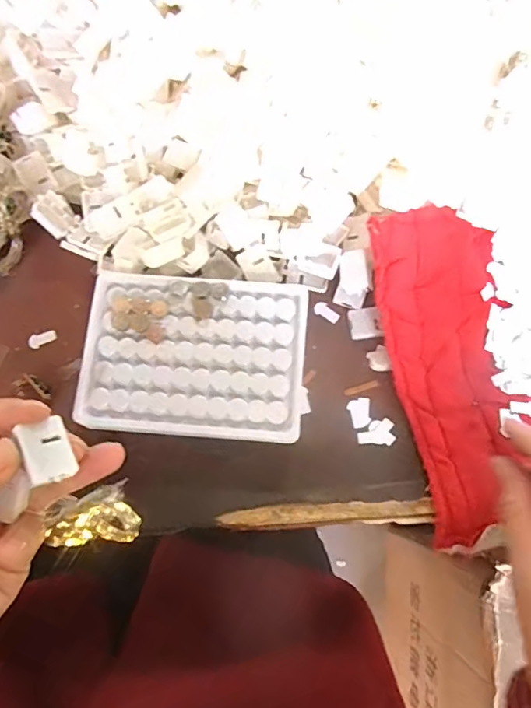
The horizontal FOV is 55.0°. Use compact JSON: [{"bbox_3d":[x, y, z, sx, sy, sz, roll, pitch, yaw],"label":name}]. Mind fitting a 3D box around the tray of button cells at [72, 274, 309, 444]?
[{"bbox_3d":[-0.042,0.002,0.314,0.129,0.026,0.096,4,76,2],"label":"tray of button cells"}]

